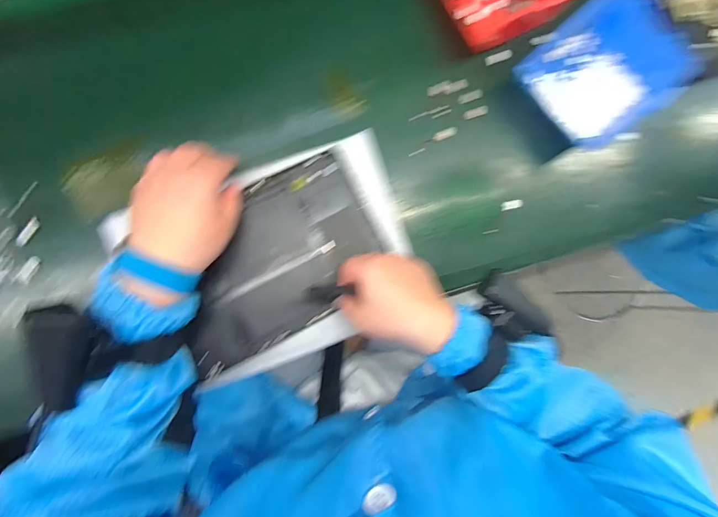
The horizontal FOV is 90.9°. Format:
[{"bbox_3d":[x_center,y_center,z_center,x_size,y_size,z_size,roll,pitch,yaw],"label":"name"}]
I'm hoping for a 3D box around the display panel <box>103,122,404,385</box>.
[{"bbox_3d":[-0.063,-0.006,0.363,0.237,0.023,0.193,-21,90,-7],"label":"display panel"}]

